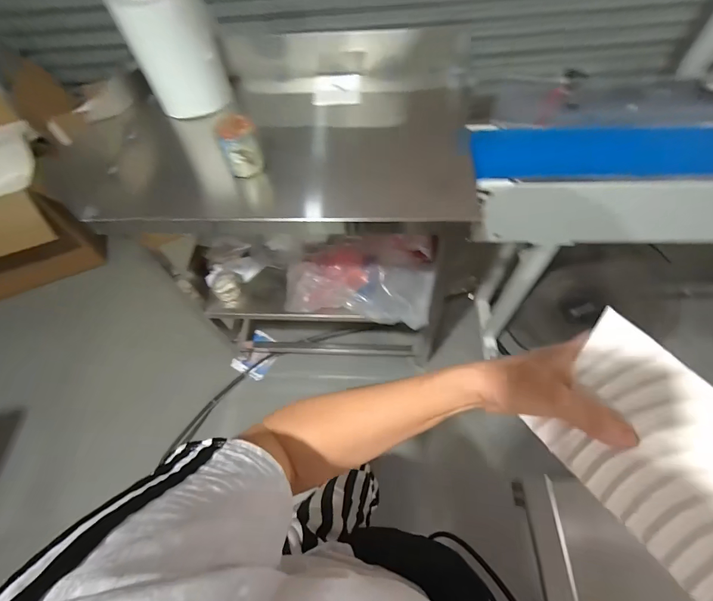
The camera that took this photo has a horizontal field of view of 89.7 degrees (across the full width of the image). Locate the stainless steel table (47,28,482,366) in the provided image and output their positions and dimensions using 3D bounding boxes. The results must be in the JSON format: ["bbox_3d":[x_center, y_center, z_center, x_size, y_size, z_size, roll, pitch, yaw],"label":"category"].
[{"bbox_3d":[-0.128,-0.206,1.215,0.923,1.033,0.561,4,60,6],"label":"stainless steel table"}]

